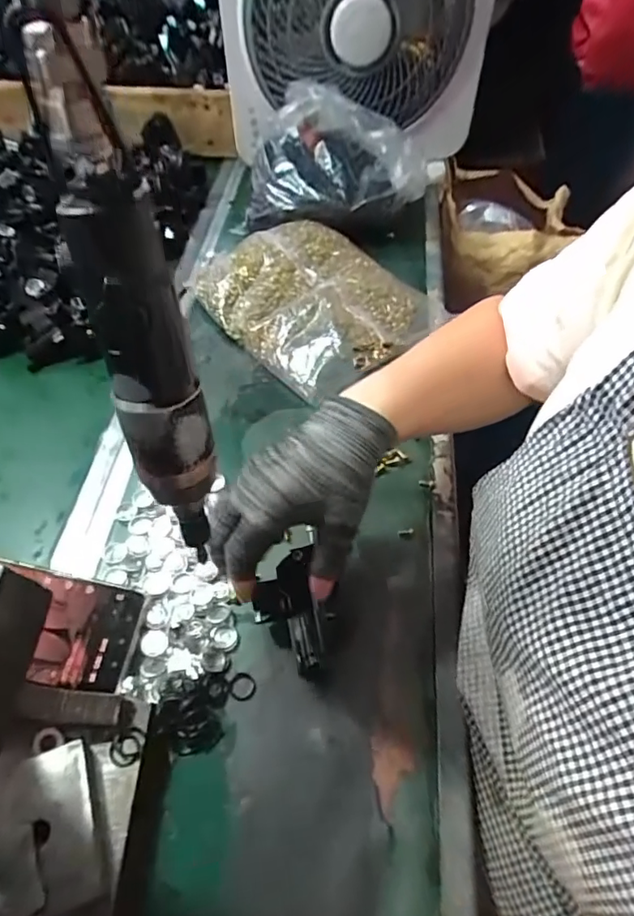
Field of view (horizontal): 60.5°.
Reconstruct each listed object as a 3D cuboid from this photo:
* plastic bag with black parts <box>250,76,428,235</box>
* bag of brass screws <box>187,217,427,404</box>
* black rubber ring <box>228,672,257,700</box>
[{"bbox_3d":[0.023,-0.367,0.664,0.205,0.113,0.133,2,54,1],"label":"plastic bag with black parts"},{"bbox_3d":[-0.004,-0.183,0.605,0.195,0.048,0.237,-34,61,-22],"label":"bag of brass screws"},{"bbox_3d":[-0.051,0.157,0.374,0.019,0.004,0.019,0,54,0],"label":"black rubber ring"}]

